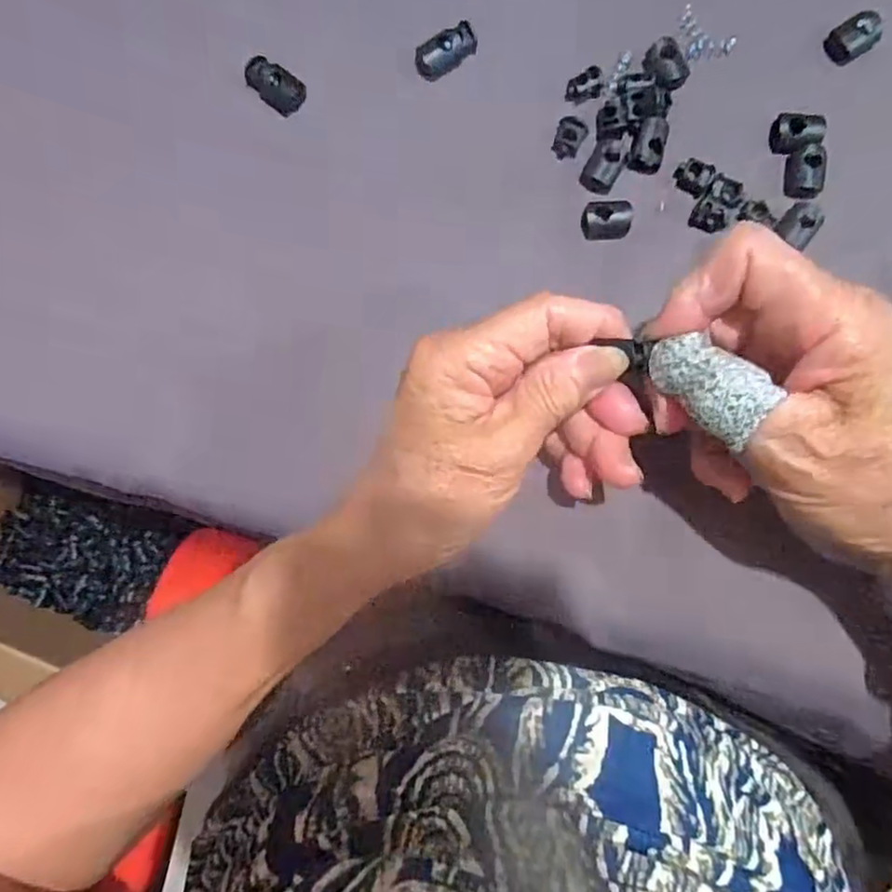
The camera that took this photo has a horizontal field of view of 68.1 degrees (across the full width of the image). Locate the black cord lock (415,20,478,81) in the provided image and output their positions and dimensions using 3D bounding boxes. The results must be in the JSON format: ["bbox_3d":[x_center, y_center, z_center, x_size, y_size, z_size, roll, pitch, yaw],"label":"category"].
[{"bbox_3d":[0.000,-0.179,0.299,0.029,0.011,0.013,-33,85,-1],"label":"black cord lock"}]

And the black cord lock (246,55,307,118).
[{"bbox_3d":[-0.079,-0.166,0.303,0.028,0.008,0.017,38,88,4],"label":"black cord lock"}]

